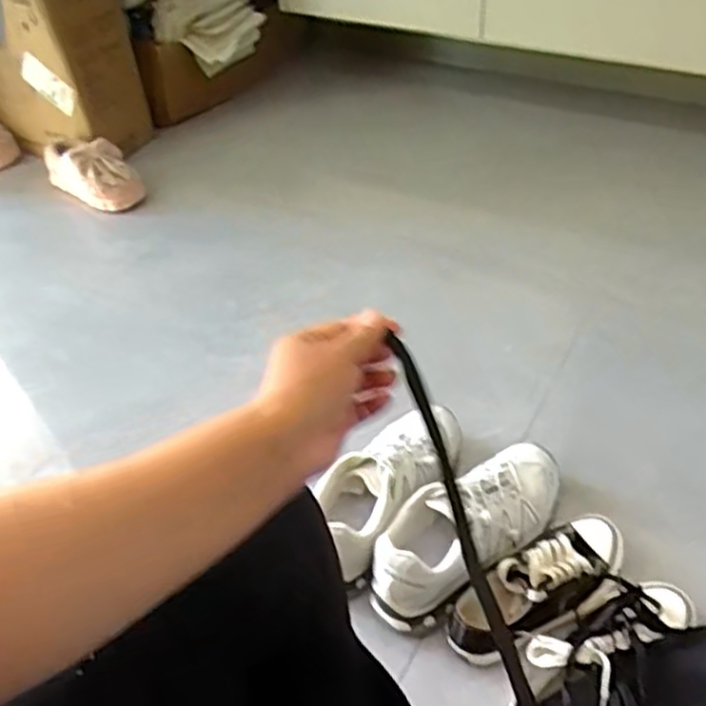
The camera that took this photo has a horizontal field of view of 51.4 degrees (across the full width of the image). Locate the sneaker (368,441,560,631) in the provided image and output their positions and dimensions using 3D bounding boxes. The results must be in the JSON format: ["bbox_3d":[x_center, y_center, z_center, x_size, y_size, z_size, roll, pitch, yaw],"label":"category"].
[{"bbox_3d":[0.150,0.217,0.911,0.298,0.134,0.108,-34,51,-28],"label":"sneaker"}]

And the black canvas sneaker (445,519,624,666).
[{"bbox_3d":[0.223,0.278,0.872,0.252,0.090,0.095,-26,48,-22],"label":"black canvas sneaker"}]

